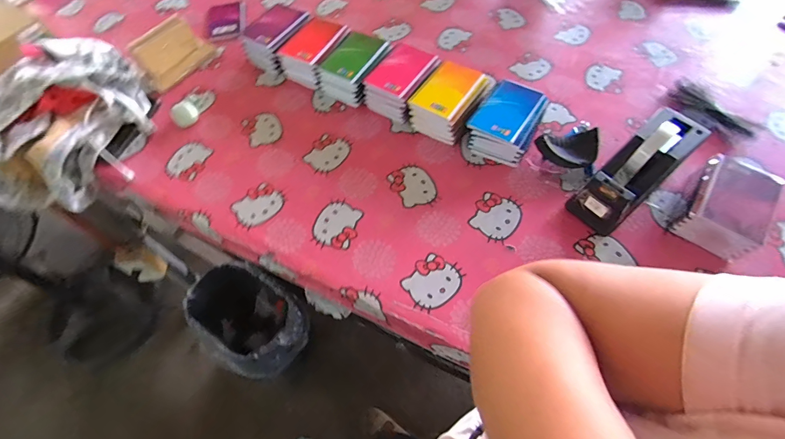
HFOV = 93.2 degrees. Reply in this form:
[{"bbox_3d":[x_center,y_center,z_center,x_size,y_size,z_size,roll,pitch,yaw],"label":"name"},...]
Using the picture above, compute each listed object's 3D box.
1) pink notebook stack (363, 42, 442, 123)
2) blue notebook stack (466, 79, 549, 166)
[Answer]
[{"bbox_3d":[0.017,-0.267,0.719,0.101,0.062,0.137,28,66,16],"label":"pink notebook stack"},{"bbox_3d":[0.202,-0.173,0.656,0.105,0.065,0.133,29,66,16],"label":"blue notebook stack"}]

